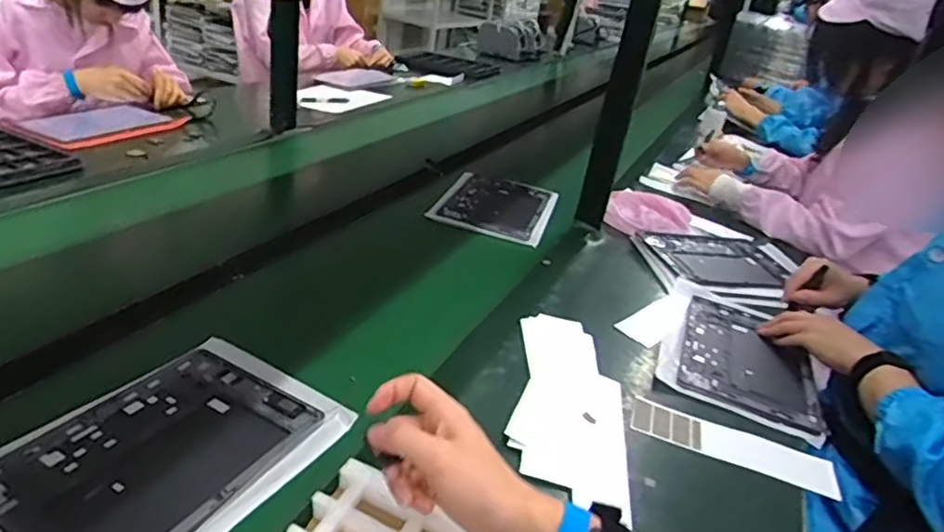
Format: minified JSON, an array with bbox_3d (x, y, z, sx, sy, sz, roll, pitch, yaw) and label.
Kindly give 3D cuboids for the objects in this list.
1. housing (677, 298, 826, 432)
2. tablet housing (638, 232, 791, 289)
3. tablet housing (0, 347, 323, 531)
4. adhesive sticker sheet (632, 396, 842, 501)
[{"bbox_3d":[0.369,0.121,0.862,0.165,0.018,0.243,17,28,17],"label":"housing"},{"bbox_3d":[0.444,-0.013,1.135,0.247,0.020,0.190,-2,28,-19],"label":"tablet housing"},{"bbox_3d":[-0.276,0.161,0.555,0.173,0.013,0.253,22,28,21],"label":"tablet housing"},{"bbox_3d":[0.282,0.194,0.701,0.210,0.008,0.061,17,30,13],"label":"adhesive sticker sheet"}]

